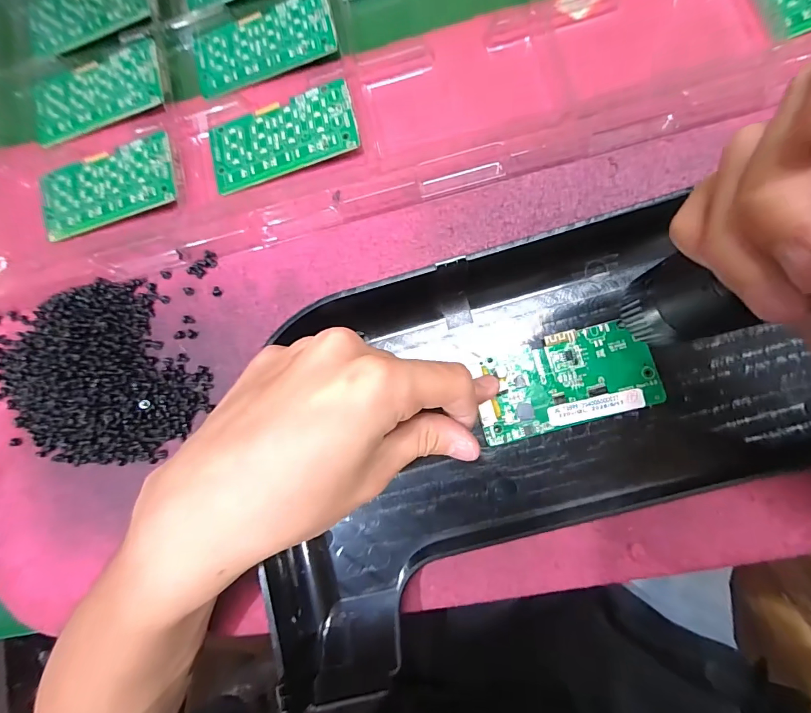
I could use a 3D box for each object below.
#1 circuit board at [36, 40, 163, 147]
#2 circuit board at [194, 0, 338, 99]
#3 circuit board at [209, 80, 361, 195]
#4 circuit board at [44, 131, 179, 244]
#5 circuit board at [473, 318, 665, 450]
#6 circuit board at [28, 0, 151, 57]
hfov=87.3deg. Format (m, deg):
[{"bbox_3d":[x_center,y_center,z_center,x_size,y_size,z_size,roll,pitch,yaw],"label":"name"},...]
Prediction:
[{"bbox_3d":[-0.205,-0.175,0.281,0.091,0.004,0.047,-14,82,4],"label":"circuit board"},{"bbox_3d":[-0.092,-0.204,0.276,0.093,0.008,0.048,-13,82,4],"label":"circuit board"},{"bbox_3d":[-0.077,-0.137,0.264,0.093,0.008,0.046,-15,82,4],"label":"circuit board"},{"bbox_3d":[-0.191,-0.108,0.271,0.091,0.004,0.046,-13,84,9],"label":"circuit board"},{"bbox_3d":[0.084,0.013,0.227,0.093,0.004,0.047,-15,82,4],"label":"circuit board"},{"bbox_3d":[-0.223,-0.244,0.296,0.092,0.004,0.049,-12,82,4],"label":"circuit board"}]

